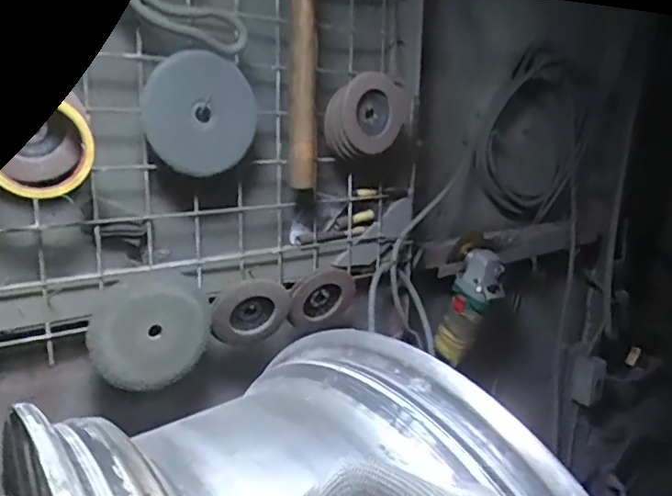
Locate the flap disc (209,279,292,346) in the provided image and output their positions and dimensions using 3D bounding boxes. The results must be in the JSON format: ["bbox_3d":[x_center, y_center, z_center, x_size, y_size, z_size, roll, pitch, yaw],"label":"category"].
[{"bbox_3d":[-0.099,0.074,0.683,0.092,0.083,0.017,4,26,-37],"label":"flap disc"}]

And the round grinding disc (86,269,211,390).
[{"bbox_3d":[-0.197,0.087,0.628,0.125,0.121,0.017,-6,14,-29],"label":"round grinding disc"}]

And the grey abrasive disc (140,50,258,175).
[{"bbox_3d":[-0.139,-0.136,0.602,0.118,0.118,0.012,46,-7,-36],"label":"grey abrasive disc"}]

